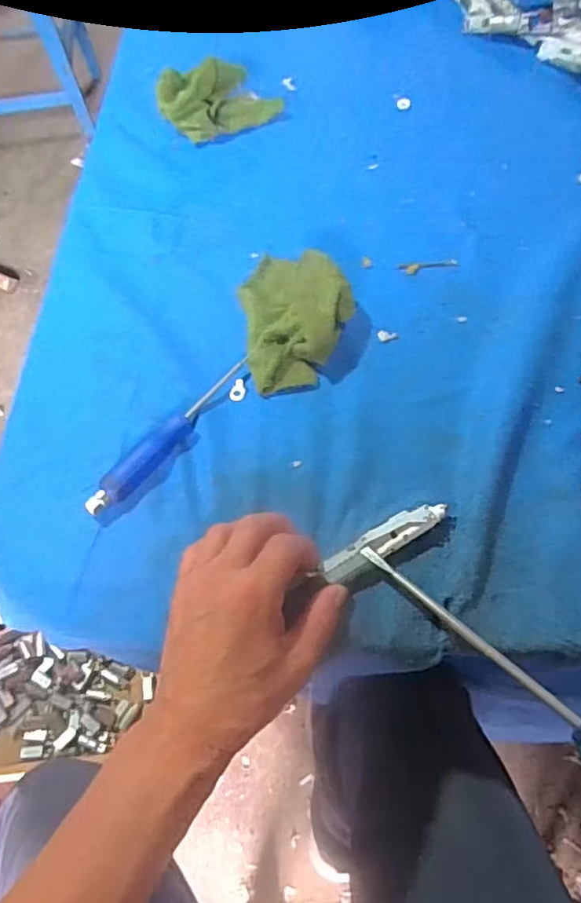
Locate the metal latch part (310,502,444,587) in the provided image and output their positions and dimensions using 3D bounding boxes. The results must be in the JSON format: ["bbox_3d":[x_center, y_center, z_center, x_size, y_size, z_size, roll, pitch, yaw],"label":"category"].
[{"bbox_3d":[0.059,0.056,0.372,0.087,0.008,0.020,-29,66,-7],"label":"metal latch part"}]

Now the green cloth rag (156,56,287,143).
[{"bbox_3d":[-0.070,-0.353,0.596,0.119,0.046,0.054,-20,63,-9],"label":"green cloth rag"}]

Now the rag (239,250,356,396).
[{"bbox_3d":[0.006,-0.115,0.463,0.086,0.039,0.137,-7,62,-3],"label":"rag"}]

